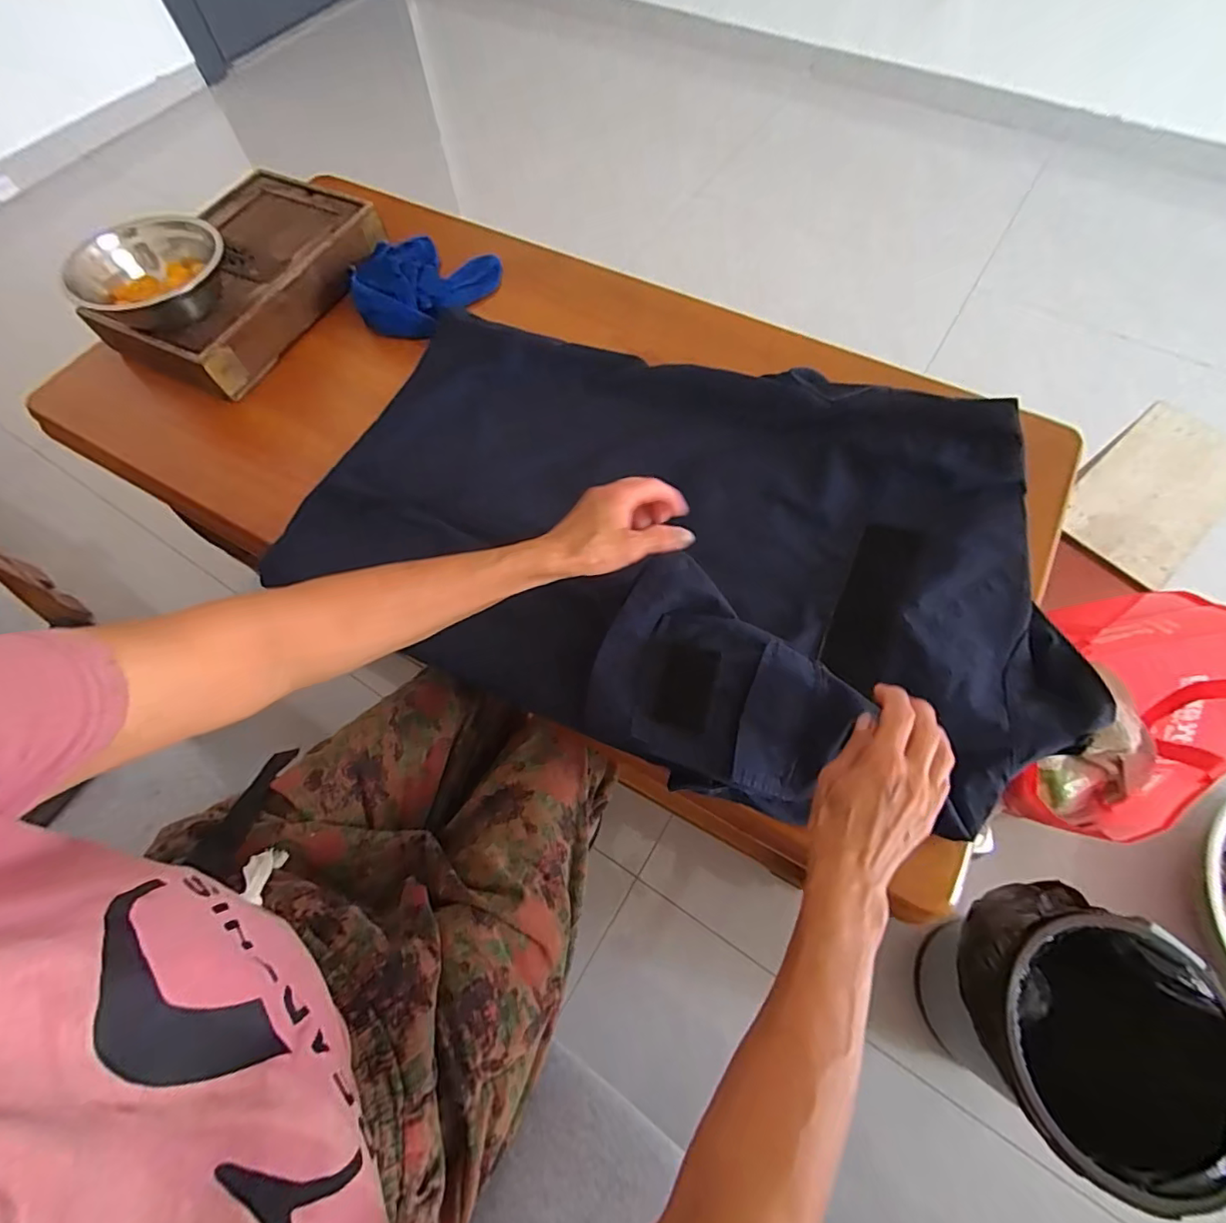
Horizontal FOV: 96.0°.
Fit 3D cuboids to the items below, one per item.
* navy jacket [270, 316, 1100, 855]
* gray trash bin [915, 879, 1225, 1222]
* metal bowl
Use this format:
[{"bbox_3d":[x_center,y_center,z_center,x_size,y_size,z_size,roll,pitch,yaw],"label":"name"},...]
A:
[{"bbox_3d":[0.046,-0.081,0.537,0.735,0.086,0.448,13,67,8],"label":"navy jacket"},{"bbox_3d":[0.499,0.458,0.632,0.235,0.231,0.229,-1,66,2],"label":"gray trash bin"},{"bbox_3d":[-0.544,-0.401,0.663,0.155,0.063,0.155,-1,66,2],"label":"metal bowl"}]

